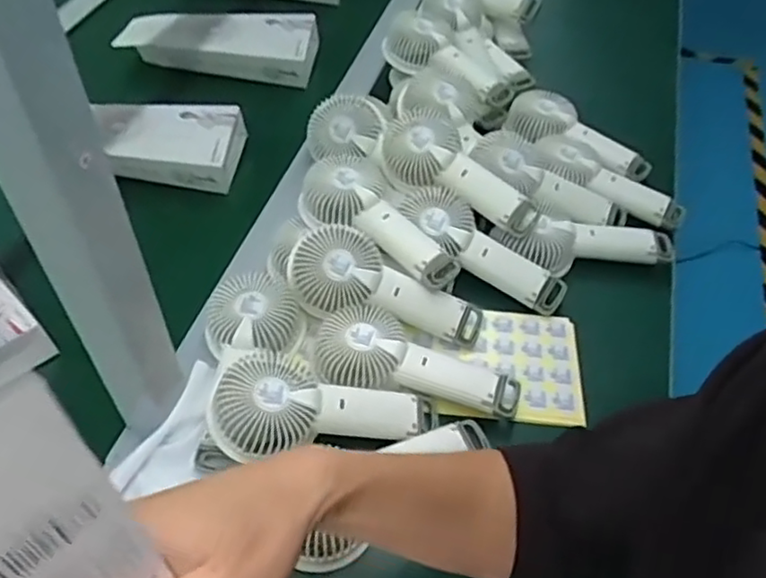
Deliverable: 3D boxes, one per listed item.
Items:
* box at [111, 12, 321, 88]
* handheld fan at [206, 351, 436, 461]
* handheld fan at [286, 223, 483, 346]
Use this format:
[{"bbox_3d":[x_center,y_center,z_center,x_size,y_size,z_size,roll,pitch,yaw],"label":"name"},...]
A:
[{"bbox_3d":[-0.216,-0.328,0.883,0.248,0.057,0.086,6,51,1],"label":"box"},{"bbox_3d":[-0.046,0.093,0.547,0.187,0.049,0.096,8,50,-16],"label":"handheld fan"},{"bbox_3d":[0.005,-0.001,0.621,0.189,0.058,0.076,22,52,-3],"label":"handheld fan"}]

